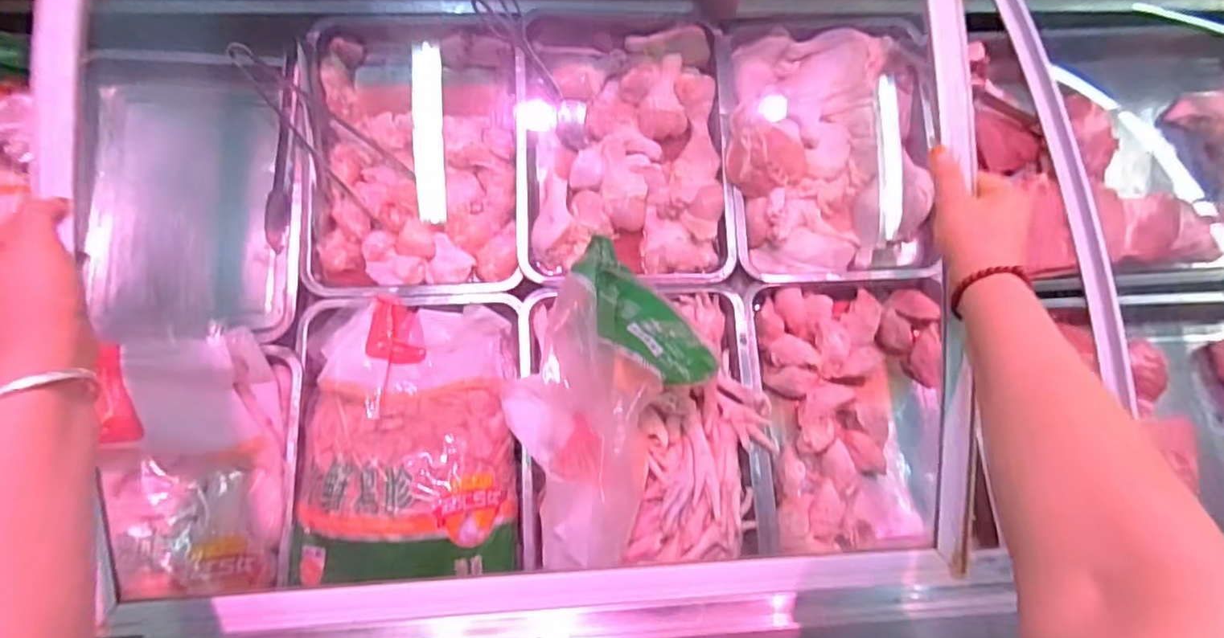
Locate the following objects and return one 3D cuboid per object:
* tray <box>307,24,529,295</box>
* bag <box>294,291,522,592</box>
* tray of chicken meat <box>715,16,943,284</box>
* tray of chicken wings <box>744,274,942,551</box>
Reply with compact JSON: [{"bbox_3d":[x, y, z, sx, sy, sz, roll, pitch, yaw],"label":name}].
[{"bbox_3d":[-0.273,-0.230,0.843,0.296,0.064,0.405,-1,82,-4],"label":"tray"},{"bbox_3d":[-0.243,0.140,0.723,0.249,0.096,0.313,0,82,-4],"label":"bag"},{"bbox_3d":[0.305,-0.241,0.857,0.298,0.063,0.373,-2,83,-4],"label":"tray of chicken meat"},{"bbox_3d":[0.322,0.119,0.806,0.283,0.057,0.350,1,82,-4],"label":"tray of chicken wings"}]

